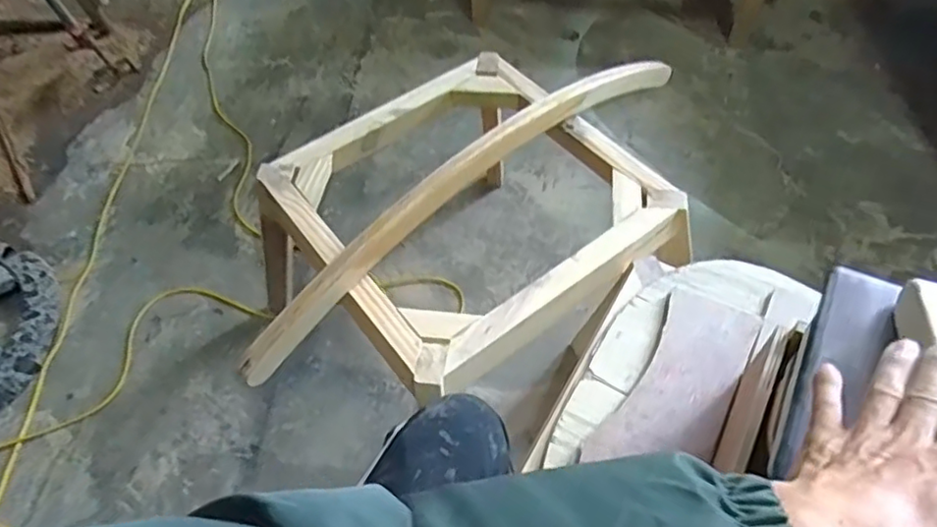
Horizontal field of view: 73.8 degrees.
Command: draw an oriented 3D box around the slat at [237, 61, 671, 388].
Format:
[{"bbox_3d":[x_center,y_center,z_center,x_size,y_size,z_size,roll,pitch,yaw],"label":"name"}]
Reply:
[{"bbox_3d":[0.039,-0.135,0.909,0.046,0.138,0.873,35,64,26],"label":"slat"}]

